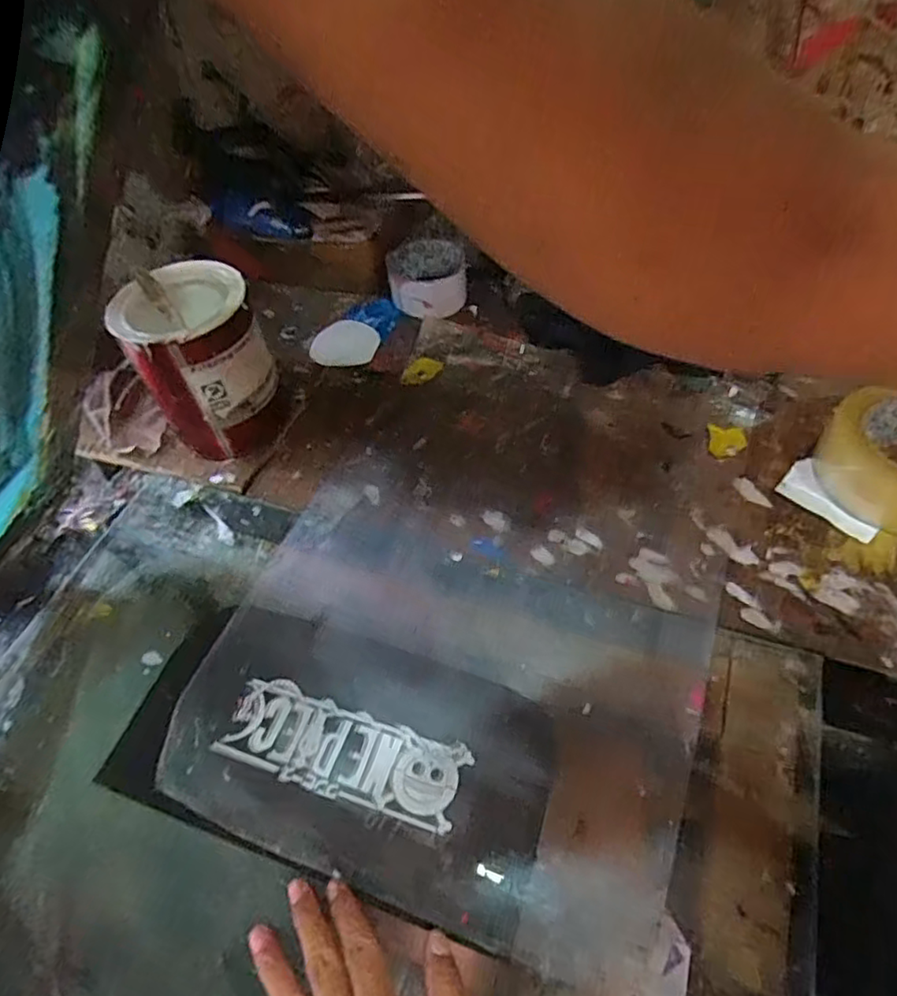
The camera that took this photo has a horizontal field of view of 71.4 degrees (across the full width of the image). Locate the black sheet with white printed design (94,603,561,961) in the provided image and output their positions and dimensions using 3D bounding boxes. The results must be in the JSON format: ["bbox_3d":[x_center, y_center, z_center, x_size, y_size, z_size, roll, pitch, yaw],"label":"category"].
[{"bbox_3d":[-0.076,0.163,0.417,0.281,0.008,0.146,14,52,15],"label":"black sheet with white printed design"}]

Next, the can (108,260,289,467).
[{"bbox_3d":[-0.216,-0.119,0.561,0.107,0.141,0.107,-27,55,-15],"label":"can"}]

